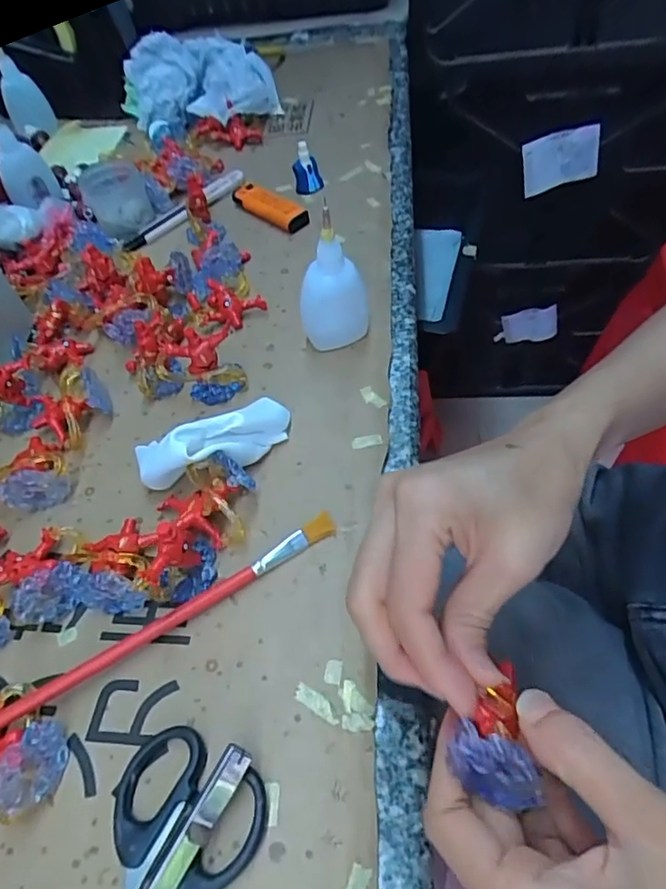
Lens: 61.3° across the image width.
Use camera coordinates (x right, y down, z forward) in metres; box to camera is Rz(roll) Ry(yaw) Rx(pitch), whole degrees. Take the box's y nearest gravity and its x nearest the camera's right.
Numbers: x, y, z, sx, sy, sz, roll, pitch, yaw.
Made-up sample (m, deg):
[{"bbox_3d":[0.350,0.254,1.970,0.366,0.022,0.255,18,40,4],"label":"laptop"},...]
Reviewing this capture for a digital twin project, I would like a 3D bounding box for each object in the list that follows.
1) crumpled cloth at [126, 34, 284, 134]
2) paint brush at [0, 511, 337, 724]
[{"bbox_3d":[-0.144,-0.387,0.587,0.160,0.064,0.131,-16,55,-6],"label":"crumpled cloth"},{"bbox_3d":[-0.111,0.103,0.279,0.259,0.013,0.011,-30,57,-13],"label":"paint brush"}]

